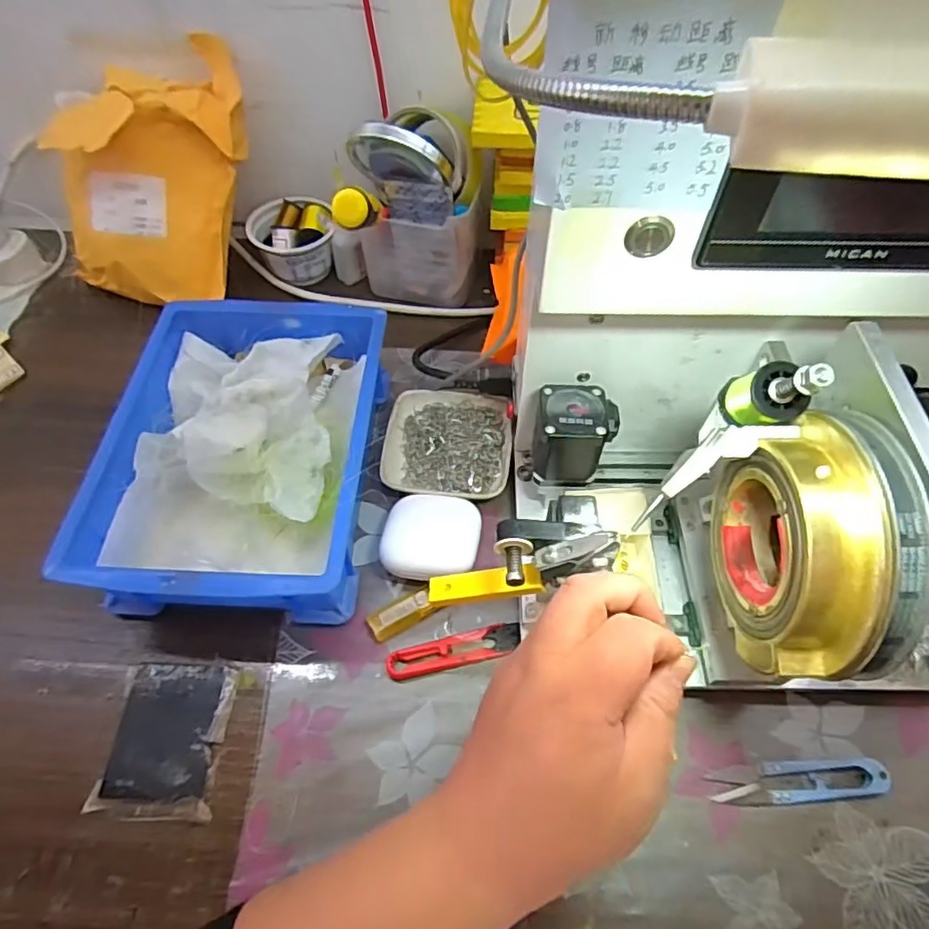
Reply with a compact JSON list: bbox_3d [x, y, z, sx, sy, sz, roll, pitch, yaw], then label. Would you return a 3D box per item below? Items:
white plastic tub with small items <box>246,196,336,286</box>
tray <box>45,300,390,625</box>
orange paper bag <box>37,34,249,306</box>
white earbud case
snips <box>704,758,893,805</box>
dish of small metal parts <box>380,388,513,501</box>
[{"bbox_3d":[-0.166,-0.217,0.585,0.076,0.052,0.066,-16,58,-9],"label":"white plastic tub with small items"},{"bbox_3d":[-0.156,-0.012,0.445,0.177,0.071,0.246,2,57,2],"label":"tray"},{"bbox_3d":[-0.275,-0.248,0.517,0.156,0.217,0.061,11,19,-4],"label":"orange paper bag"},{"bbox_3d":[-0.023,0.053,0.428,0.066,0.021,0.063,5,57,3],"label":"white earbud case"},{"bbox_3d":[0.196,0.187,0.355,0.100,0.010,0.022,-1,57,-1],"label":"snips"},{"bbox_3d":[-0.012,-0.016,0.475,0.096,0.017,0.096,3,57,2],"label":"dish of small metal parts"}]

